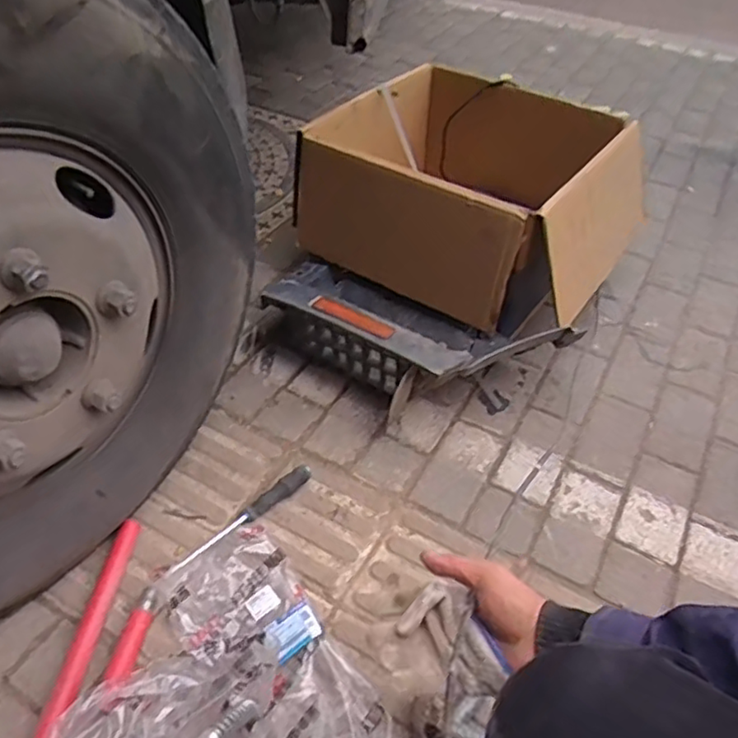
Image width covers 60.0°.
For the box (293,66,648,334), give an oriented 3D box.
[{"bbox_3d":[0.203,-0.396,1.343,0.566,0.288,0.558,29,50,24],"label":"box"}]

